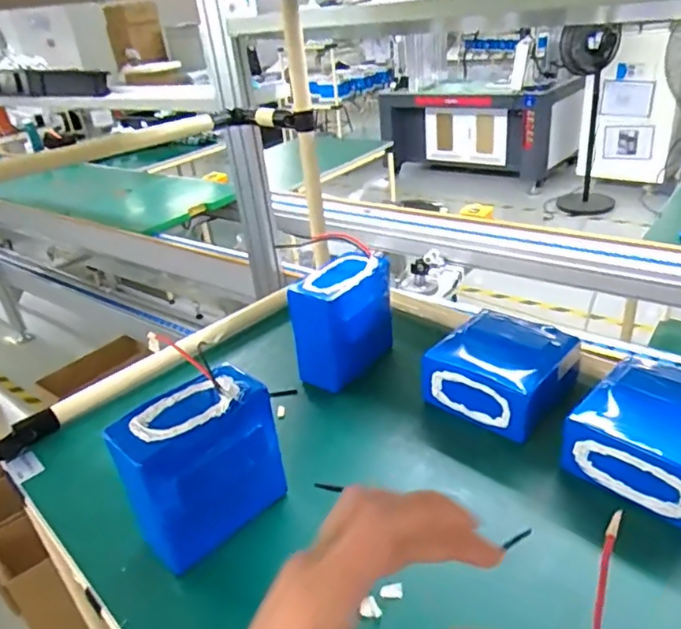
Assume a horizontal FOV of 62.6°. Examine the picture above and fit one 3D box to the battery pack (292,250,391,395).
[{"bbox_3d":[0.007,0.012,0.799,0.083,0.155,0.145,20,39,39],"label":"battery pack"}]

